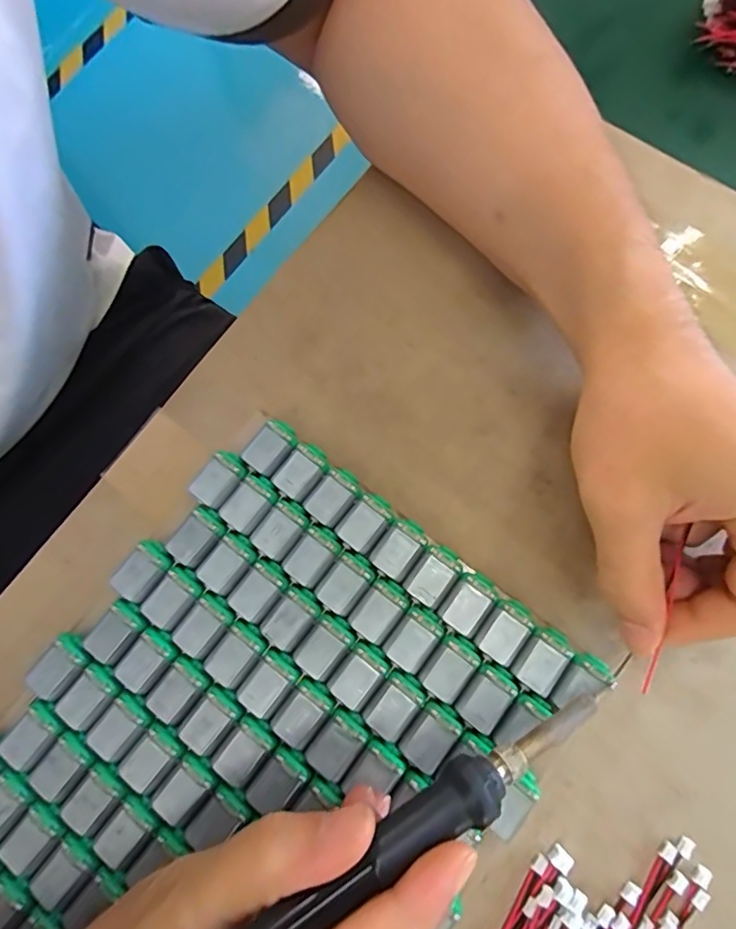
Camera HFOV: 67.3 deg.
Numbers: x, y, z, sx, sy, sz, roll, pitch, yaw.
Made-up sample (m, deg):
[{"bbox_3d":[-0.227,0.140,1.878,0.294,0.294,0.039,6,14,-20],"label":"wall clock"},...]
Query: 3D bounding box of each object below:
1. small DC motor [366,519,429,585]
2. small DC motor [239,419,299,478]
[{"bbox_3d":[0.014,0.039,0.255,0.018,0.014,0.027,36,80,9],"label":"small DC motor"},{"bbox_3d":[-0.046,-0.007,0.269,0.018,0.017,0.025,38,81,9],"label":"small DC motor"}]

